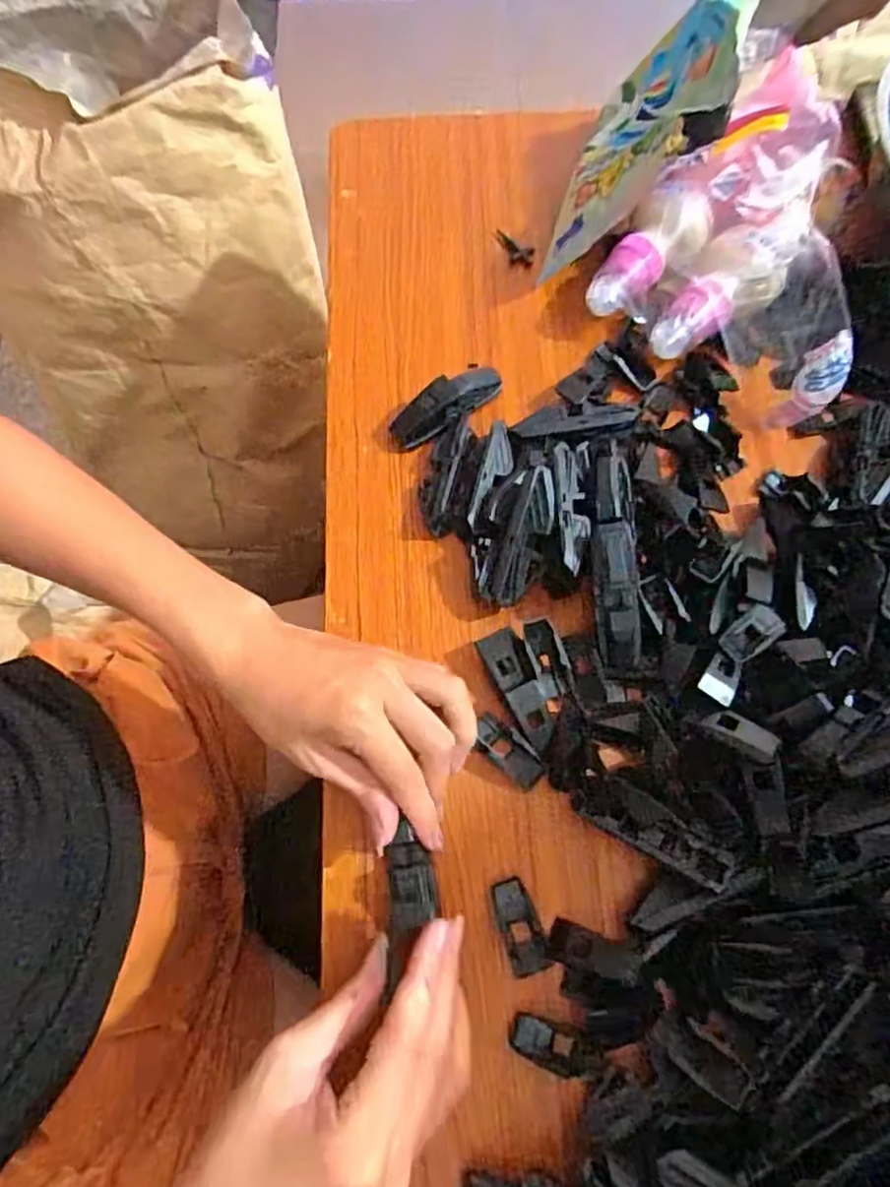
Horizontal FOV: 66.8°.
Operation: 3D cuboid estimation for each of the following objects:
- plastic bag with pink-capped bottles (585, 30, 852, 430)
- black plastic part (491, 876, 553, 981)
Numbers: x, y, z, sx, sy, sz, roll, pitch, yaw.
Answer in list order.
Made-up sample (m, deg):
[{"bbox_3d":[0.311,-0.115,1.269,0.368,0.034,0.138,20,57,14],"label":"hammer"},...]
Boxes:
[{"bbox_3d":[0.189,-0.200,0.387,0.150,0.082,0.165,38,75,13],"label":"plastic bag with pink-capped bottles"},{"bbox_3d":[0.034,0.152,0.309,0.018,0.004,0.040,-17,71,-6],"label":"black plastic part"}]

